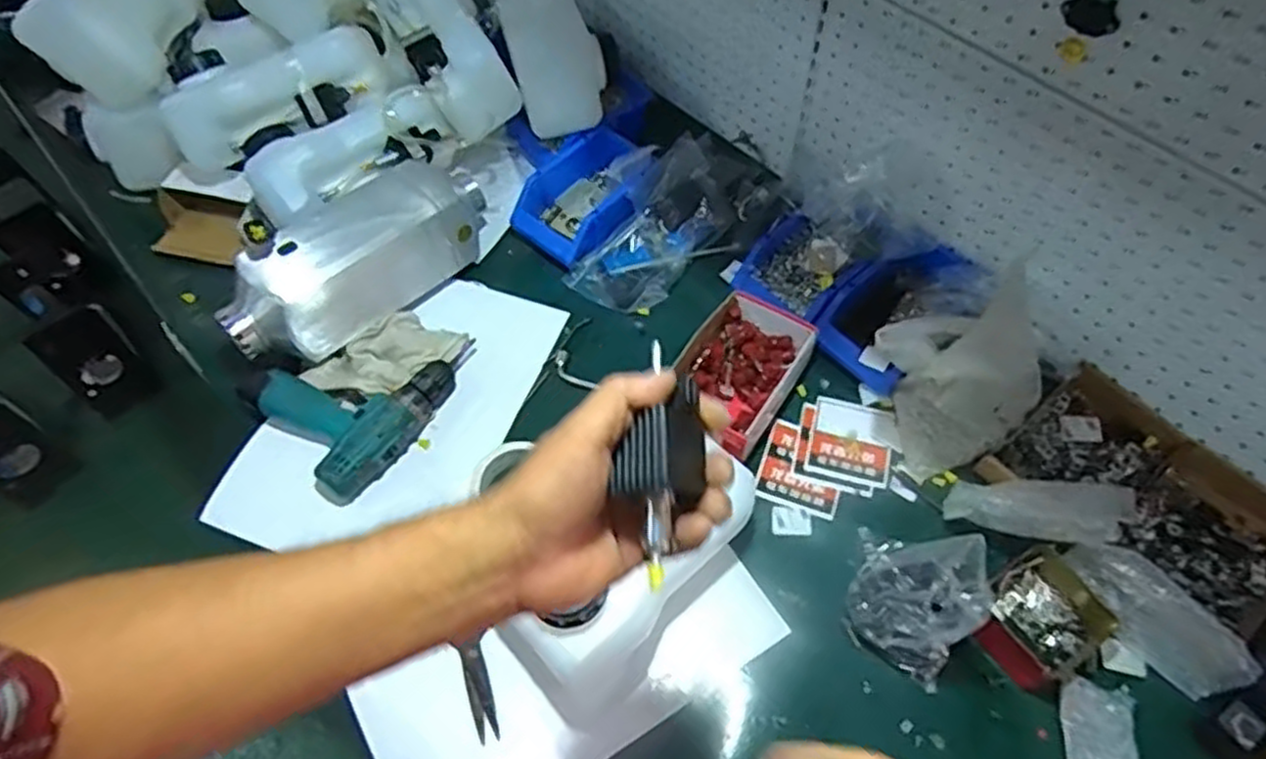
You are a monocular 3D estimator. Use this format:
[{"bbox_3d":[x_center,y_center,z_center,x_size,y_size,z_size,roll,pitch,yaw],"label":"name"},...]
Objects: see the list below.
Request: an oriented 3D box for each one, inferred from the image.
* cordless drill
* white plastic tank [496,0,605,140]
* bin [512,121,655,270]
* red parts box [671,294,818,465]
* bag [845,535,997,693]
[{"bbox_3d":[-0.308,0.007,0.872,0.190,0.050,0.234,33,65,20],"label":"cordless drill"},{"bbox_3d":[-0.114,-0.449,0.985,0.106,0.090,0.244,-22,99,-12],"label":"white plastic tank"},{"bbox_3d":[-0.060,-0.252,0.997,0.194,0.078,0.128,-40,66,-21],"label":"bin"},{"bbox_3d":[0.122,-0.009,0.862,0.119,0.048,0.190,29,63,18],"label":"red parts box"},{"bbox_3d":[0.272,0.203,0.712,0.106,0.088,0.113,34,65,20],"label":"bag"}]

